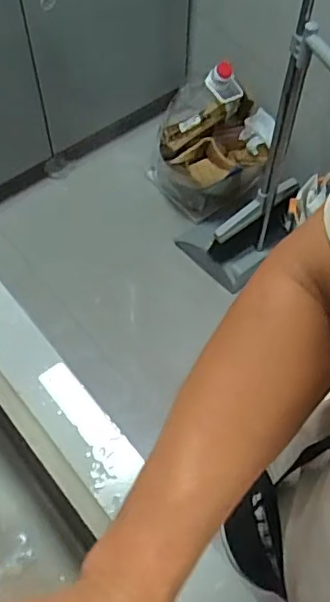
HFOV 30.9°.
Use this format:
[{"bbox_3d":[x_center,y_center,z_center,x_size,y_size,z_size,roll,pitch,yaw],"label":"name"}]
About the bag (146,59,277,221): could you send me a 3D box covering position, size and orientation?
[{"bbox_3d":[0.137,-0.470,1.770,0.355,0.399,0.304,1,59,-1],"label":"bag"}]

